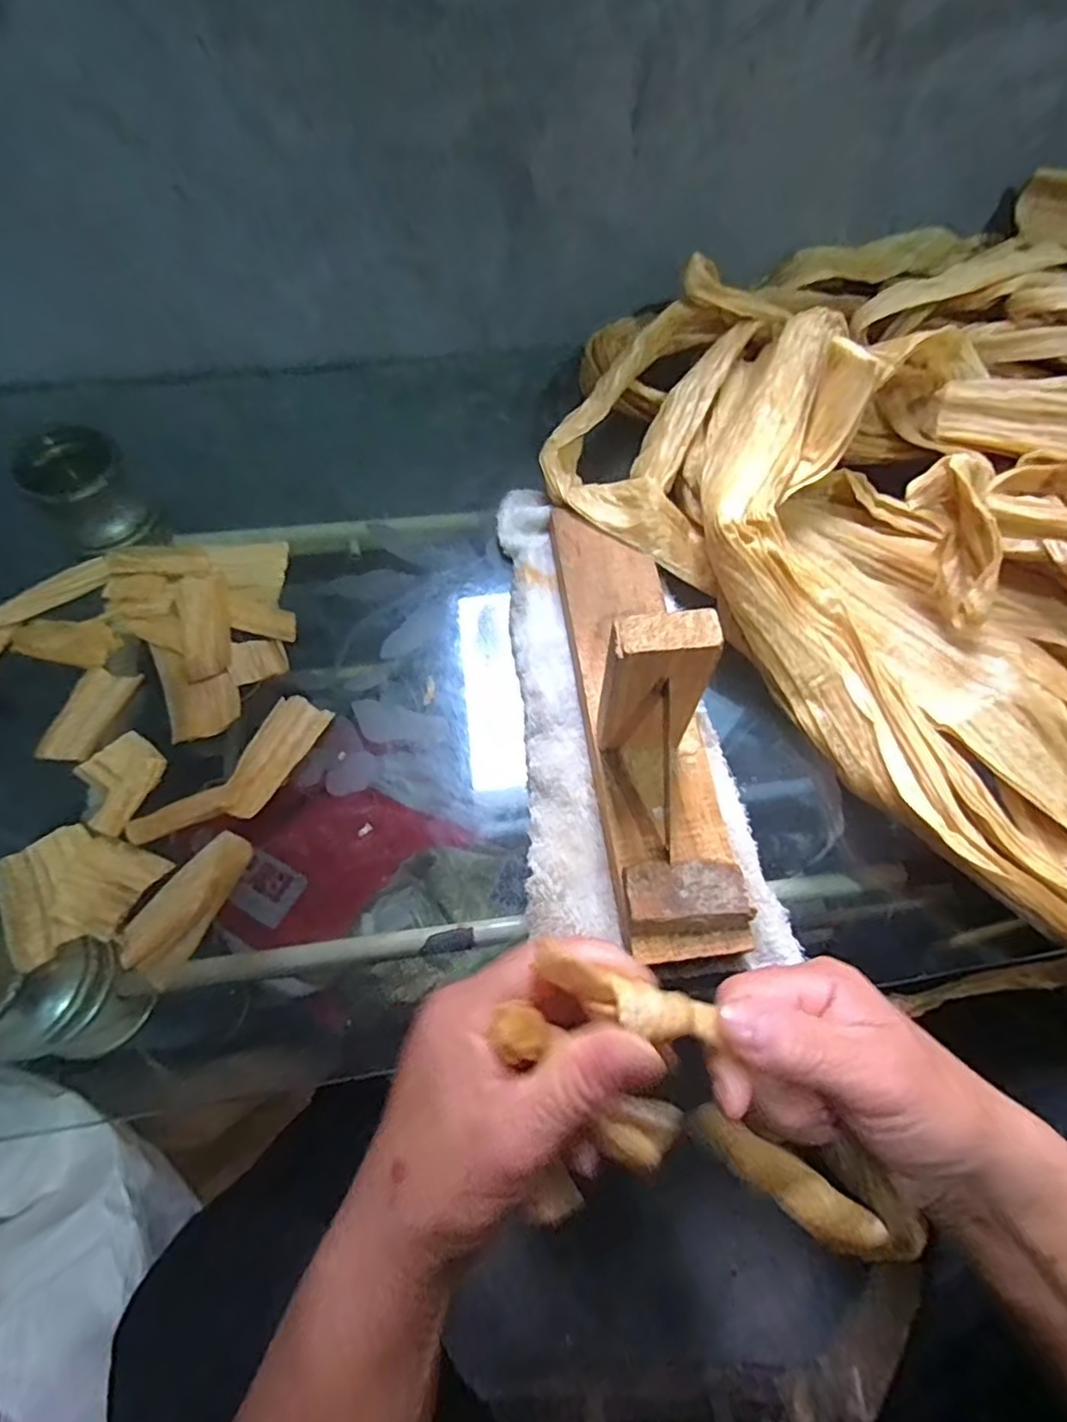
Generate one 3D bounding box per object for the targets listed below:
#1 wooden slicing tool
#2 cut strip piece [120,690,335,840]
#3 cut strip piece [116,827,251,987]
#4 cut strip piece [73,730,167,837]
[{"bbox_3d":[0.065,-0.021,0.322,0.065,0.116,0.259,-4,64,-5],"label":"wooden slicing tool"},{"bbox_3d":[-0.156,0.036,0.351,0.043,0.014,0.111,39,68,15],"label":"cut strip piece"},{"bbox_3d":[-0.171,0.095,0.325,0.033,0.020,0.073,34,67,13],"label":"cut strip piece"},{"bbox_3d":[-0.220,0.034,0.343,0.047,0.010,0.046,36,67,14],"label":"cut strip piece"}]

